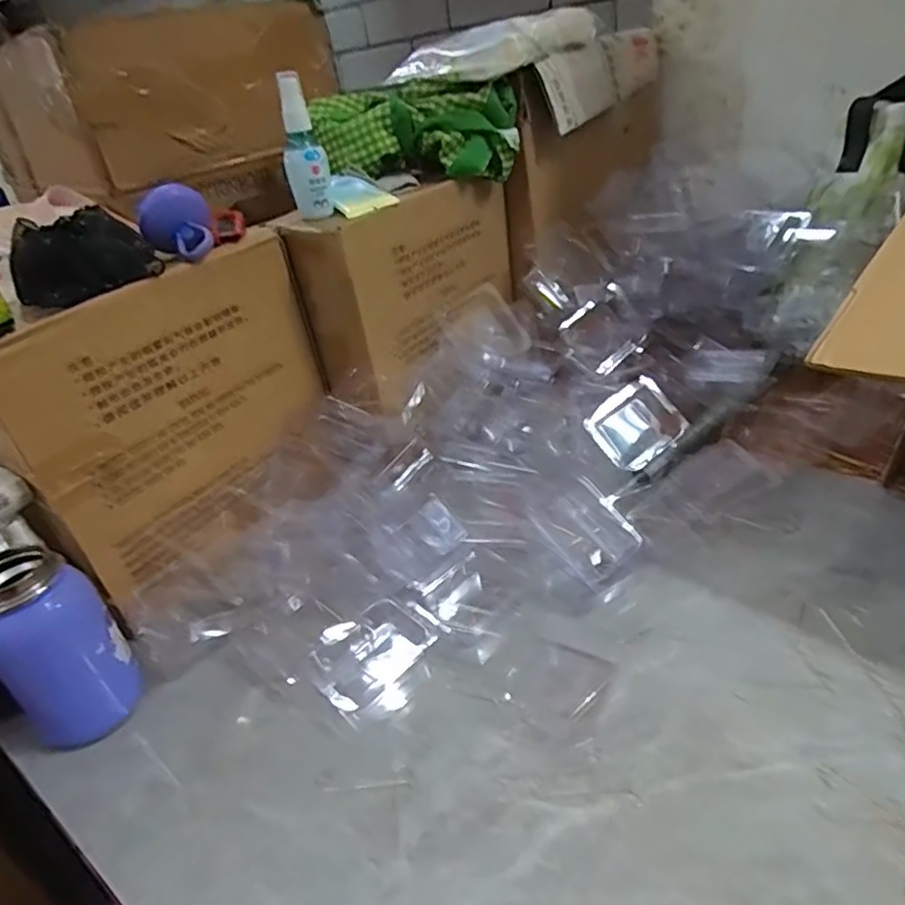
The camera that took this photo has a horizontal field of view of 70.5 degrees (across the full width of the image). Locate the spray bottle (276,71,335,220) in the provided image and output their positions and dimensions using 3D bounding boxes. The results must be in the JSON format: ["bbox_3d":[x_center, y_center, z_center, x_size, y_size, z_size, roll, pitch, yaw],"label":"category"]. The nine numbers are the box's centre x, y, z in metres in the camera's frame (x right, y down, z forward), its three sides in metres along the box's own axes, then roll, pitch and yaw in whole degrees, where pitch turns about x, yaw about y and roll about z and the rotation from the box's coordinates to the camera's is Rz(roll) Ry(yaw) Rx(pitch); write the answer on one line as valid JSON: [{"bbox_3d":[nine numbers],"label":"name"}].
[{"bbox_3d":[-0.136,-0.278,0.586,0.038,0.117,0.043,-14,32,-7],"label":"spray bottle"}]

